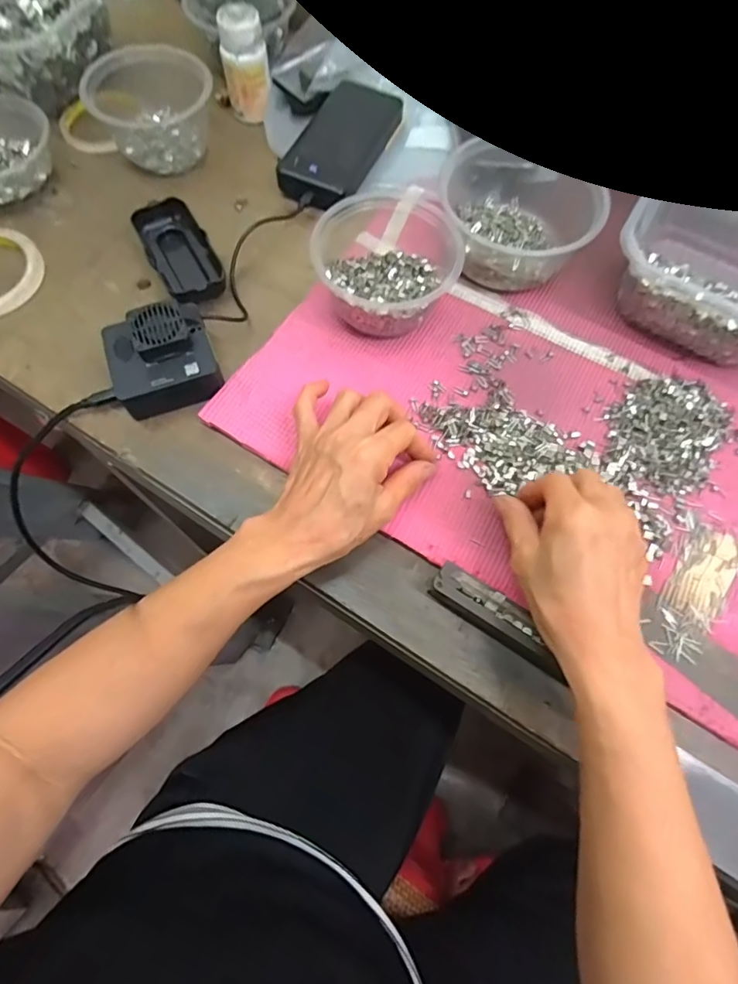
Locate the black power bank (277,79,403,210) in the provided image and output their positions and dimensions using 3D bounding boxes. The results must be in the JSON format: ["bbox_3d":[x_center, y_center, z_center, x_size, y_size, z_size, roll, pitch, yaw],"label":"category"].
[{"bbox_3d":[-0.028,-0.349,0.497,0.071,0.022,0.166,24,72,8],"label":"black power bank"}]

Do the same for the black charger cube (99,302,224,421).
[{"bbox_3d":[-0.162,-0.105,0.396,0.081,0.044,0.074,-15,71,-6],"label":"black charger cube"}]

